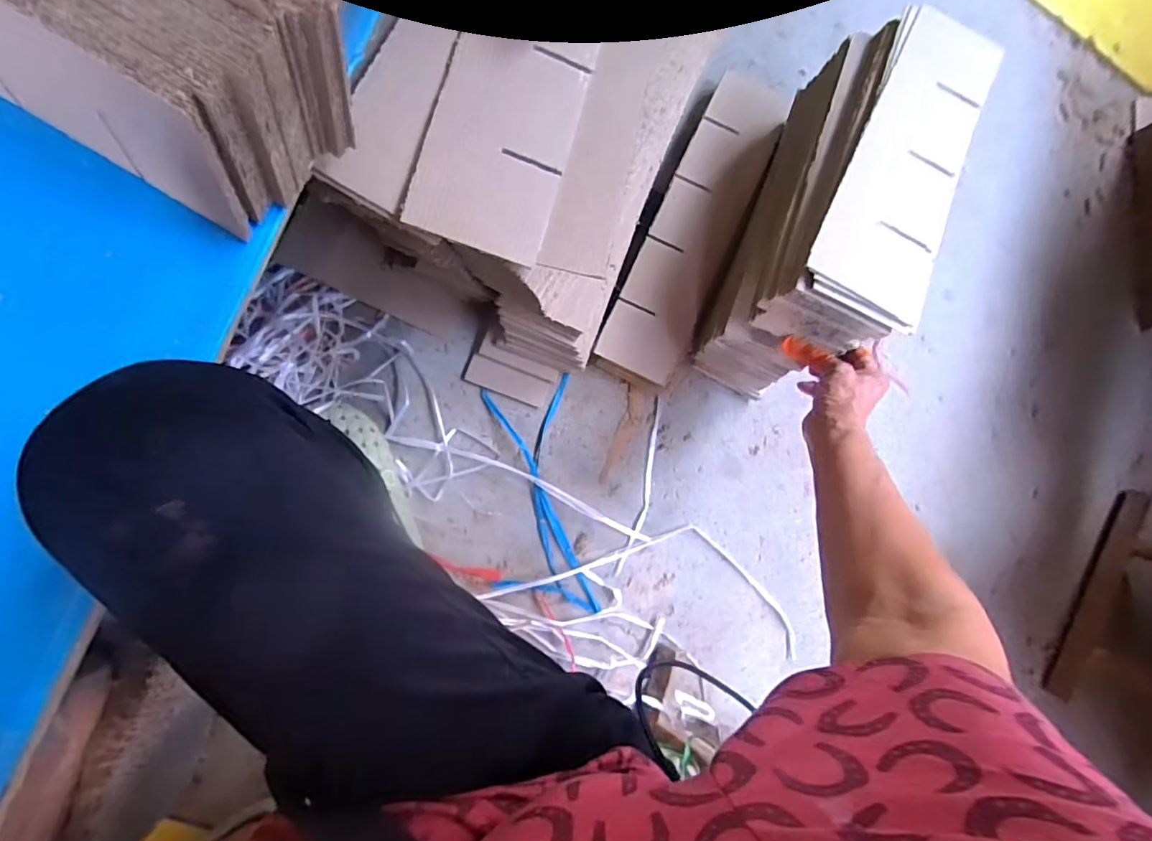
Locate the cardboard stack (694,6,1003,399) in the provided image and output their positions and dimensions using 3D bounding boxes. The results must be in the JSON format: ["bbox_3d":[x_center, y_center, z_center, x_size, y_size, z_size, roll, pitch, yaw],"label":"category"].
[{"bbox_3d":[0.291,-0.236,0.600,0.152,0.195,0.393,24,84,-4],"label":"cardboard stack"}]

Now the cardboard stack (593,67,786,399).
[{"bbox_3d":[0.153,-0.245,0.699,0.105,0.053,0.422,25,85,-5],"label":"cardboard stack"}]

